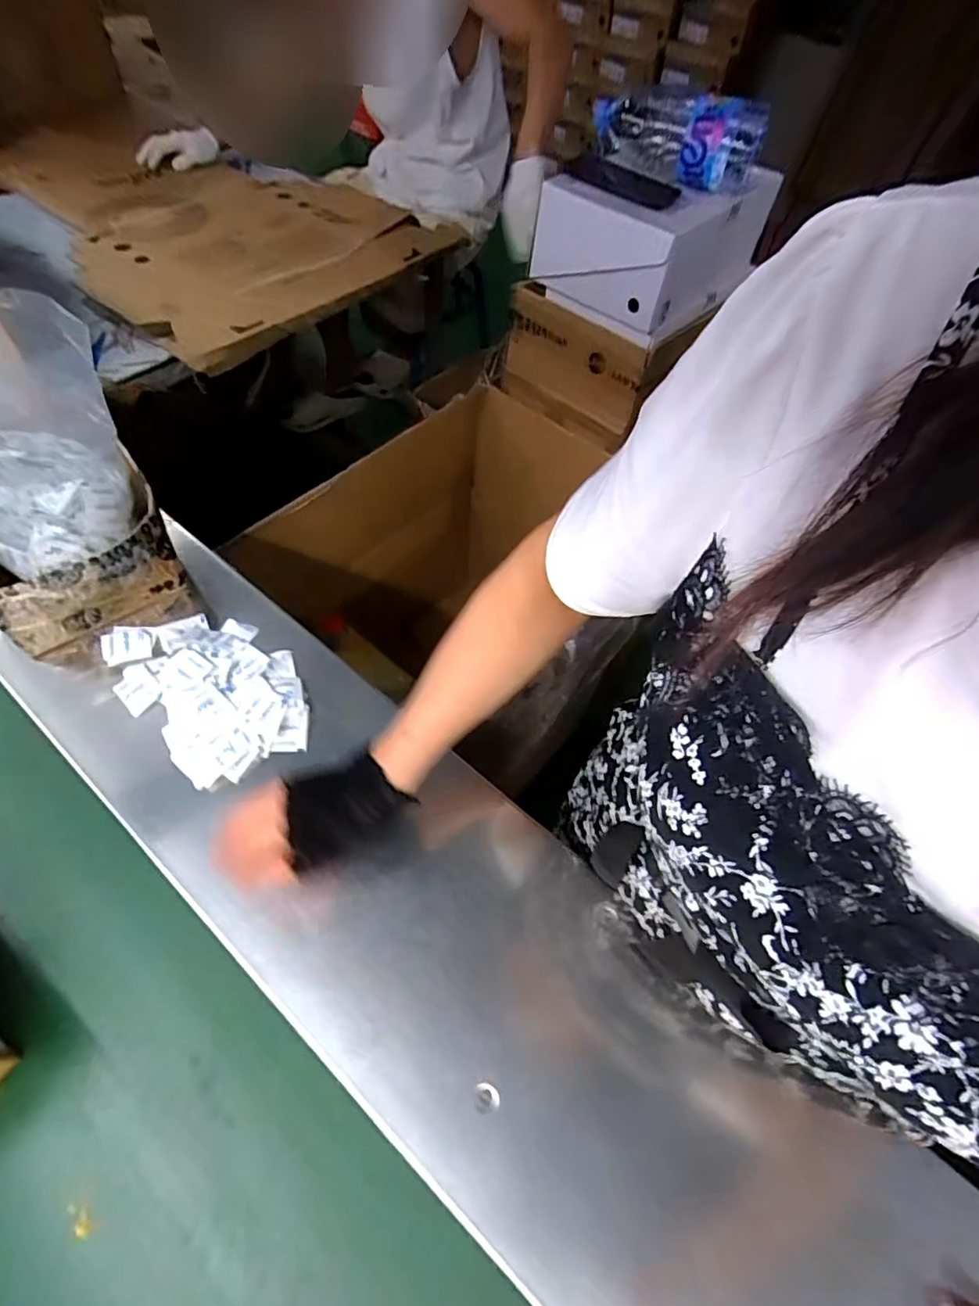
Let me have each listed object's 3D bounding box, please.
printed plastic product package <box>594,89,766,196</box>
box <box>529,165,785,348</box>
[{"bbox_3d":[0.273,-0.755,0.839,0.235,0.104,0.088,29,60,14],"label":"printed plastic product package"},{"bbox_3d":[0.249,-0.637,0.882,0.222,0.141,0.306,38,62,19],"label":"box"}]

